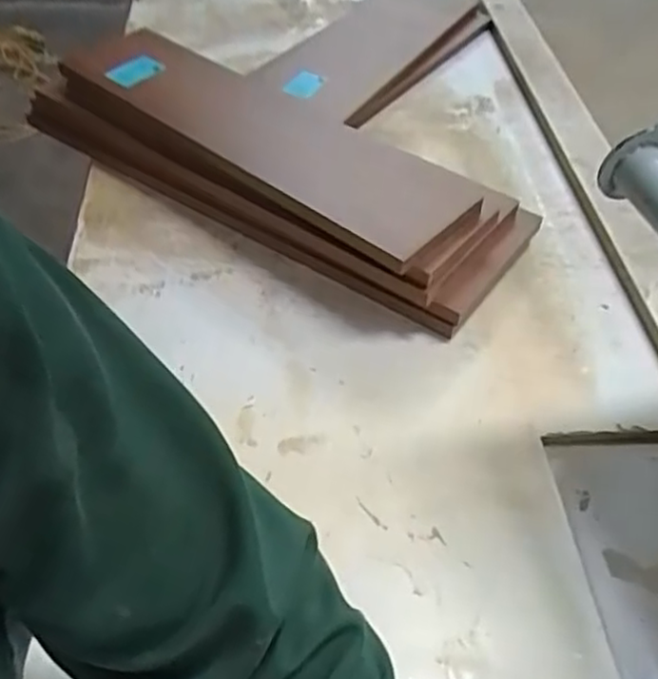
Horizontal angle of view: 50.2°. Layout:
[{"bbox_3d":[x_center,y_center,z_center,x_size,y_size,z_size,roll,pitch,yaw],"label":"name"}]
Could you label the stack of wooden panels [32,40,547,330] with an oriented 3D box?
[{"bbox_3d":[-0.074,-0.208,0.792,0.592,0.091,0.186,29,54,23],"label":"stack of wooden panels"}]

